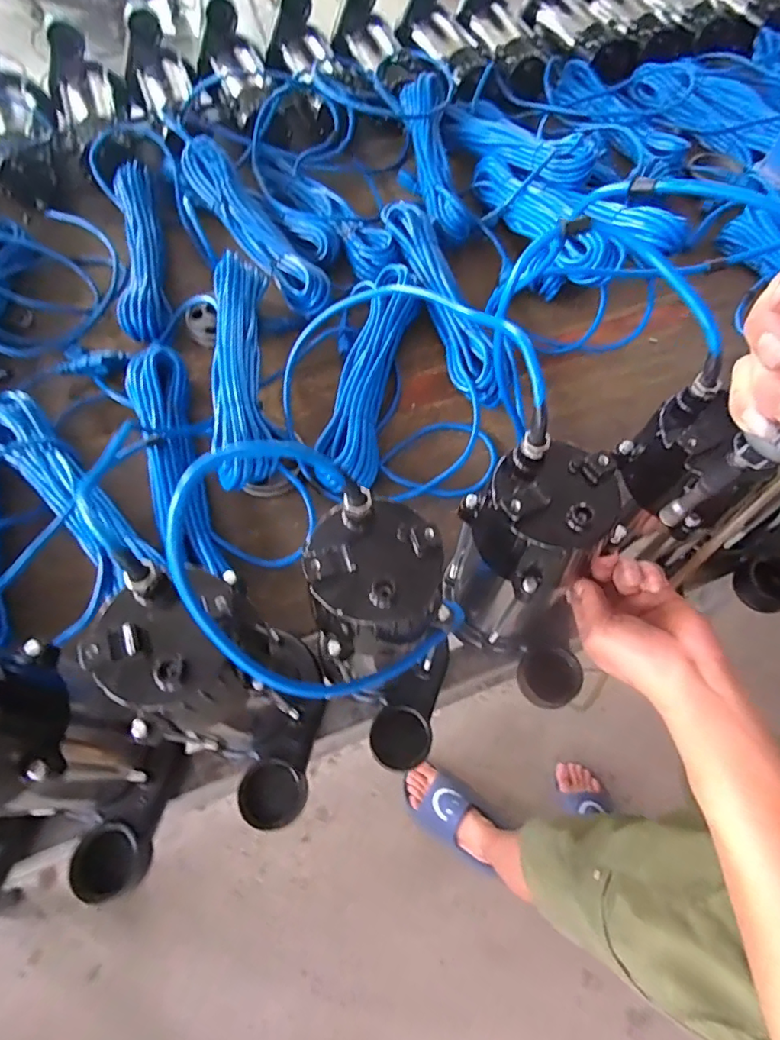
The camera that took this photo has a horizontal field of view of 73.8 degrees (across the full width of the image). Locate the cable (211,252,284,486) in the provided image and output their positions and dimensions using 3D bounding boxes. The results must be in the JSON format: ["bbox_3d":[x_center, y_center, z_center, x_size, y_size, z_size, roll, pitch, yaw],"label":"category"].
[{"bbox_3d":[-0.179,-0.195,0.619,0.065,0.040,0.347,-10,63,-5],"label":"cable"}]

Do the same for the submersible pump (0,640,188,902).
[{"bbox_3d":[-0.231,0.183,0.353,0.093,0.225,0.146,-27,66,-13],"label":"submersible pump"}]

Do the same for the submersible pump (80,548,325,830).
[{"bbox_3d":[-0.110,0.137,0.371,0.102,0.225,0.149,-23,65,-12],"label":"submersible pump"}]

